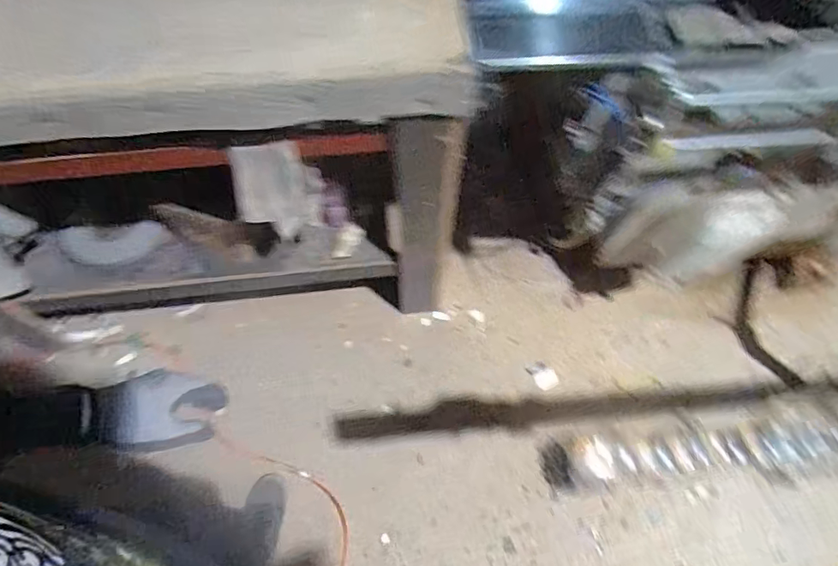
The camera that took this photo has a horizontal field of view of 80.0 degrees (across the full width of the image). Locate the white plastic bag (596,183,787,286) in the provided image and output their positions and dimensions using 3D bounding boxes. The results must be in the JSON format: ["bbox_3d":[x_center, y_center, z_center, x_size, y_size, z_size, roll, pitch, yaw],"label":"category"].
[{"bbox_3d":[0.640,-0.104,1.201,0.306,0.356,0.072,13,65,4],"label":"white plastic bag"}]

